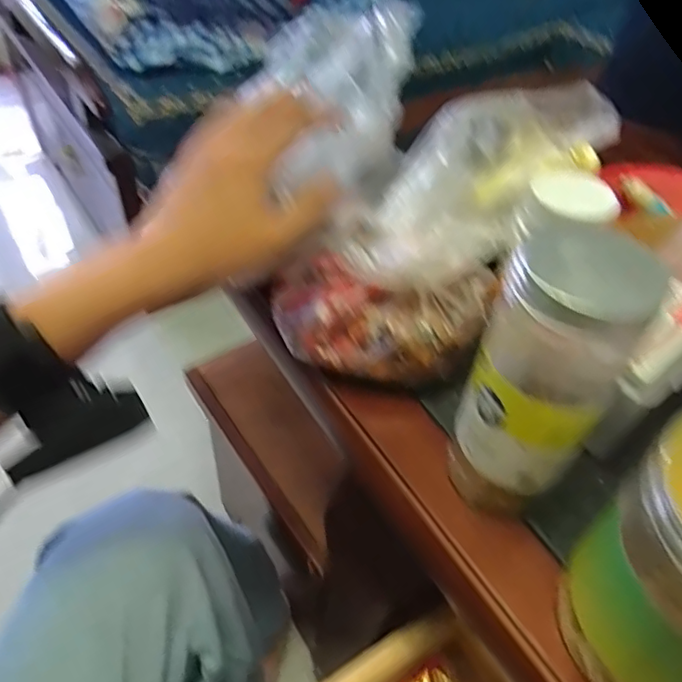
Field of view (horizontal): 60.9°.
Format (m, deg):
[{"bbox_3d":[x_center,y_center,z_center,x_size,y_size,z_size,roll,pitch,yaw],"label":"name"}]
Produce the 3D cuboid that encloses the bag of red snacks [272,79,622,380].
[{"bbox_3d":[0.076,-0.080,0.370,0.111,0.066,0.259,39,79,27],"label":"bag of red snacks"}]

